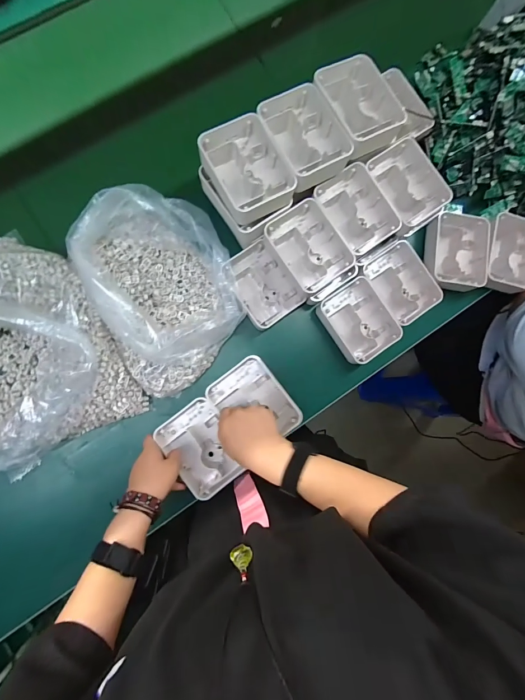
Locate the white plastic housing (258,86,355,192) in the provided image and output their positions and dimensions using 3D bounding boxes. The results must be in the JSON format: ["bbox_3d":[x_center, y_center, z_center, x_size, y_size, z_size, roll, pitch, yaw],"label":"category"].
[{"bbox_3d":[0.063,-0.311,0.474,0.105,0.054,0.135,-29,90,-6],"label":"white plastic housing"}]

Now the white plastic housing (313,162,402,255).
[{"bbox_3d":[0.148,-0.222,0.520,0.100,0.053,0.129,-34,90,-6],"label":"white plastic housing"}]

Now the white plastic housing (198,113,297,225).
[{"bbox_3d":[-0.025,-0.261,0.465,0.105,0.044,0.133,-29,90,-6],"label":"white plastic housing"}]

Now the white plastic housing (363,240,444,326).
[{"bbox_3d":[0.241,-0.113,0.568,0.096,0.040,0.130,-33,90,-6],"label":"white plastic housing"}]

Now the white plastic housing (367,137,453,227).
[{"bbox_3d":[0.234,-0.269,0.530,0.100,0.043,0.130,-35,90,-6],"label":"white plastic housing"}]

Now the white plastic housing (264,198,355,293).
[{"bbox_3d":[0.074,-0.162,0.517,0.103,0.046,0.129,-35,90,-6],"label":"white plastic housing"}]

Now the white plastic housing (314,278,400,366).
[{"bbox_3d":[0.167,-0.050,0.564,0.106,0.045,0.131,-29,90,-6],"label":"white plastic housing"}]

